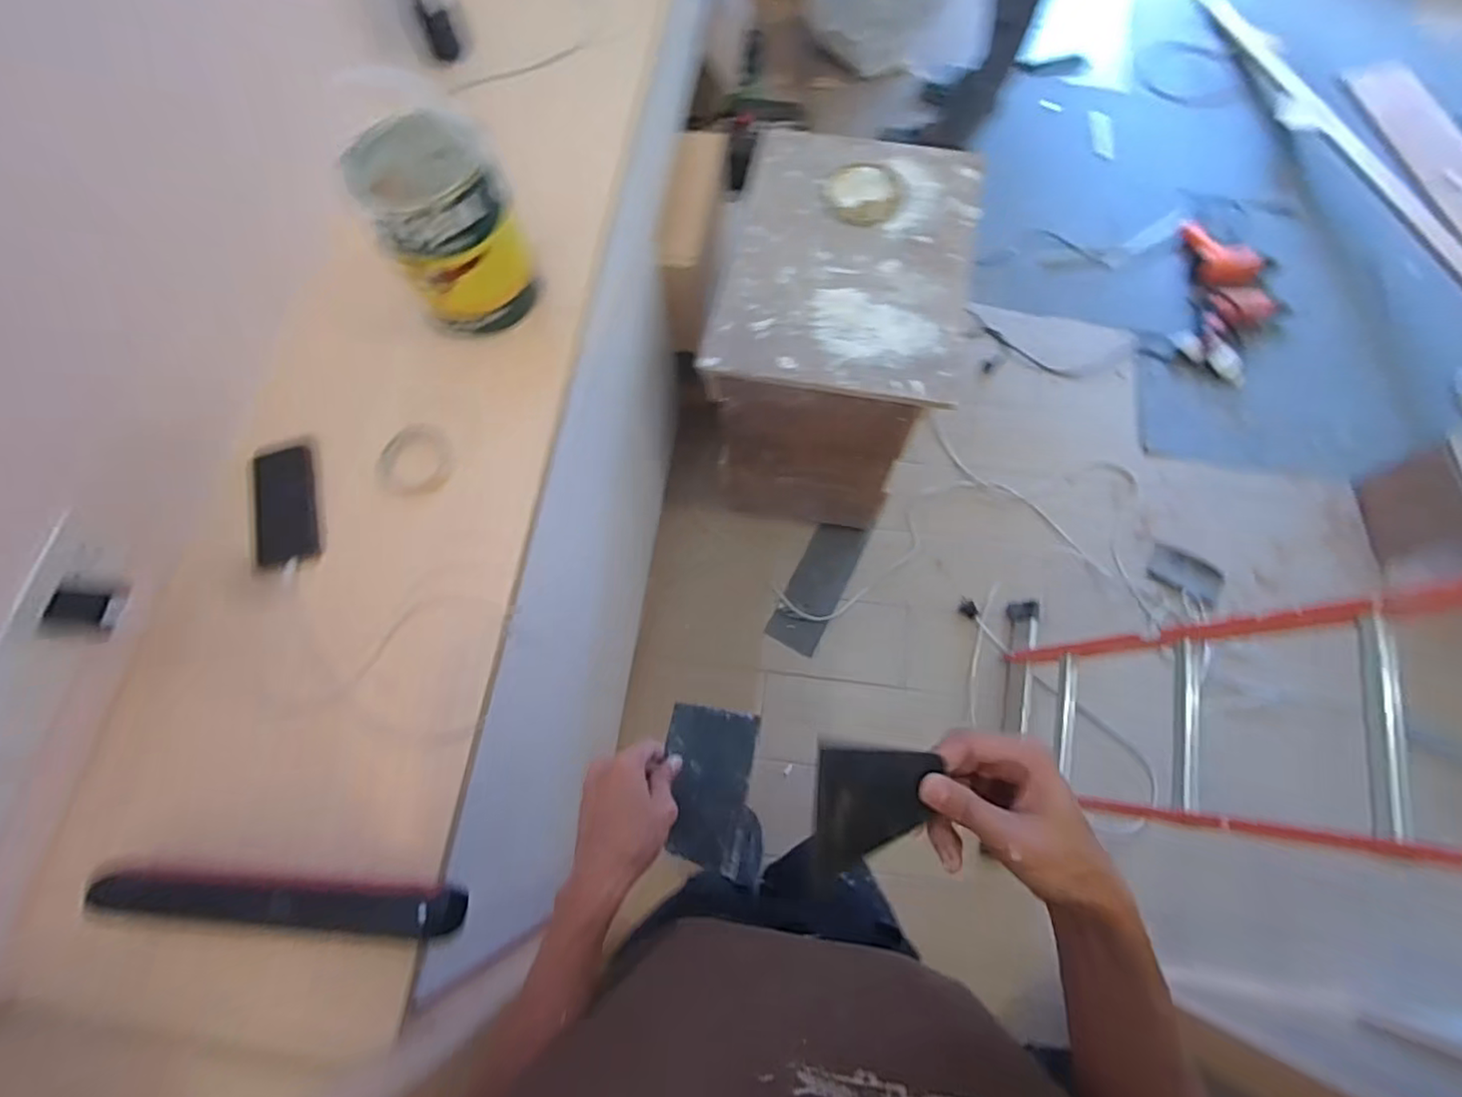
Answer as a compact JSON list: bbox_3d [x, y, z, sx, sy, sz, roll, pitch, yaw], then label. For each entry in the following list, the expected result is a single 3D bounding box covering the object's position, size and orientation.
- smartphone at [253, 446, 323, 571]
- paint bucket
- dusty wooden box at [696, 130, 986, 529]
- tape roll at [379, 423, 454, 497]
[{"bbox_3d":[-0.556,-0.056,0.791,0.071,0.010,0.151,-16,71,-3],"label":"smartphone"},{"bbox_3d":[-0.350,-0.401,0.800,0.163,0.202,0.163,-1,71,2],"label":"paint bucket"},{"bbox_3d":[0.231,-0.461,1.468,0.444,0.571,0.658,12,71,6],"label":"dusty wooden box"},{"bbox_3d":[-0.399,-0.109,0.801,0.097,0.021,0.086,-39,74,-11],"label":"tape roll"}]

